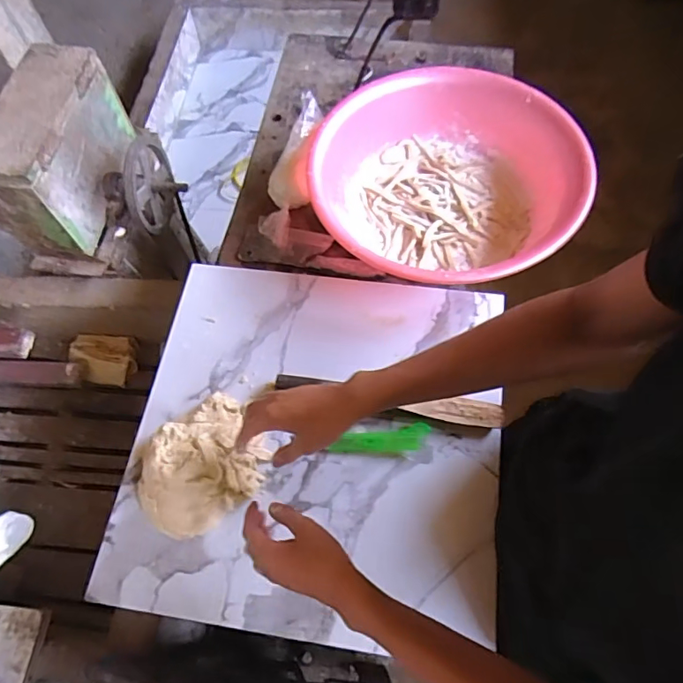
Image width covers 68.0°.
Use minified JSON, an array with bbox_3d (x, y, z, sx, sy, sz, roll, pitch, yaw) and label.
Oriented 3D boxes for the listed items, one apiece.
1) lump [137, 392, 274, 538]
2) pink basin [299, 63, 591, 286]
[{"bbox_3d":[-0.186,0.163,0.662,0.168,0.041,0.137,-36,66,-15],"label":"lump"},{"bbox_3d":[0.159,-0.246,0.807,0.394,0.118,0.415,-1,62,3],"label":"pink basin"}]

